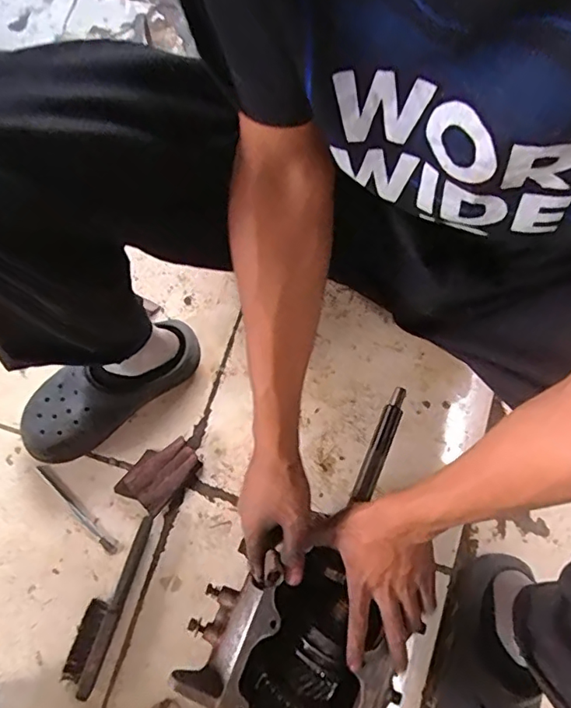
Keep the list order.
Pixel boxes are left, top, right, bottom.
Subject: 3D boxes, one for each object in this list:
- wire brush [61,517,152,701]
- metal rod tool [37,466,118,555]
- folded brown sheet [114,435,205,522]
[{"bbox_3d":[-0.241,0.334,0.709,0.047,0.029,0.225,19,78,4],"label":"wire brush"},{"bbox_3d":[-0.300,0.224,0.748,0.168,0.006,0.013,44,81,9],"label":"metal rod tool"},{"bbox_3d":[-0.179,0.171,0.744,0.073,0.026,0.111,41,80,9],"label":"folded brown sheet"}]

